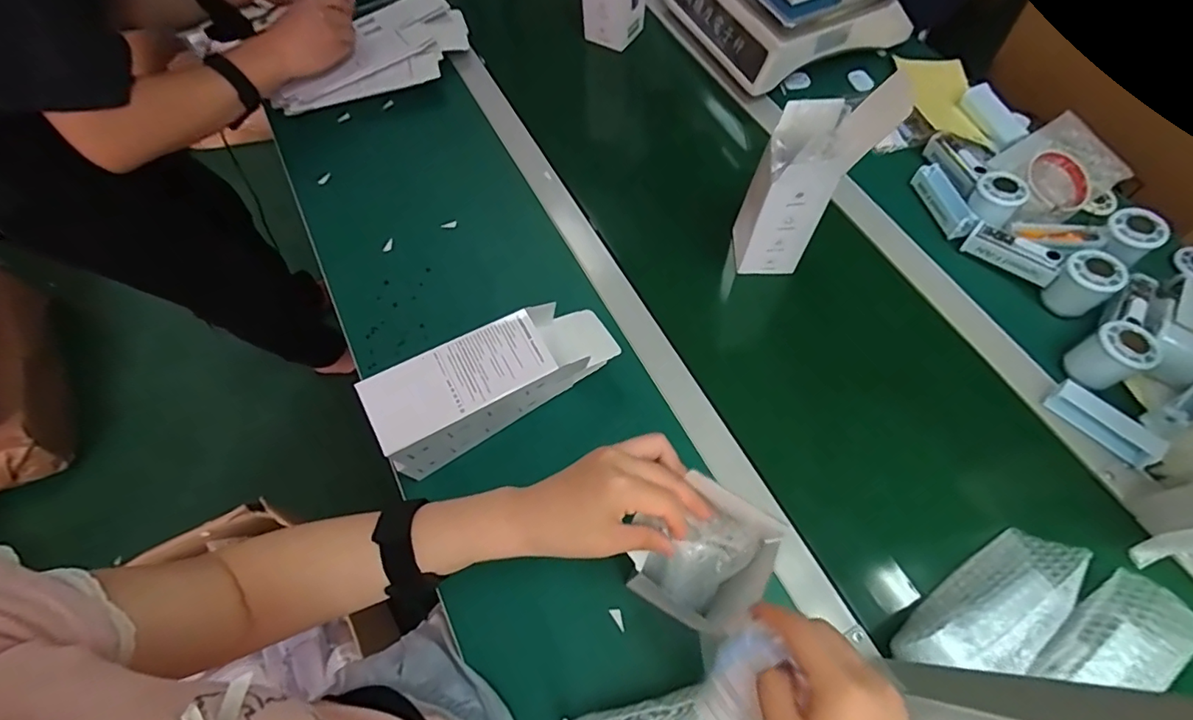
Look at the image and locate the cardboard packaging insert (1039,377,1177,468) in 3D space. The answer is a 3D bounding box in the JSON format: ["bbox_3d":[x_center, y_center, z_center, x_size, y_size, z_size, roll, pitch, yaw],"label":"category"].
[{"bbox_3d":[0.526,0.066,0.558,0.027,0.034,0.103,-40,69,-14],"label":"cardboard packaging insert"}]

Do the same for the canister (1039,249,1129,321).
[{"bbox_3d":[0.556,-0.087,0.615,0.055,0.056,0.059,-33,68,-12],"label":"canister"}]

